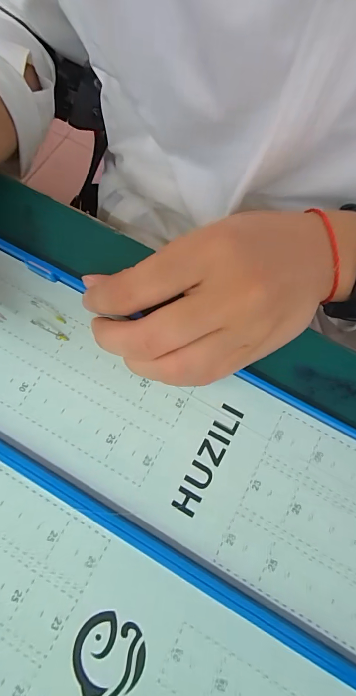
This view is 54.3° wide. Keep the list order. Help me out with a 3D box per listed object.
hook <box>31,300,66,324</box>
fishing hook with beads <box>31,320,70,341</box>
[{"bbox_3d":[-0.068,-0.020,0.181,0.023,0.004,0.004,36,76,11],"label":"hook"},{"bbox_3d":[-0.067,-0.010,0.179,0.022,0.004,0.004,31,75,9],"label":"fishing hook with beads"}]

